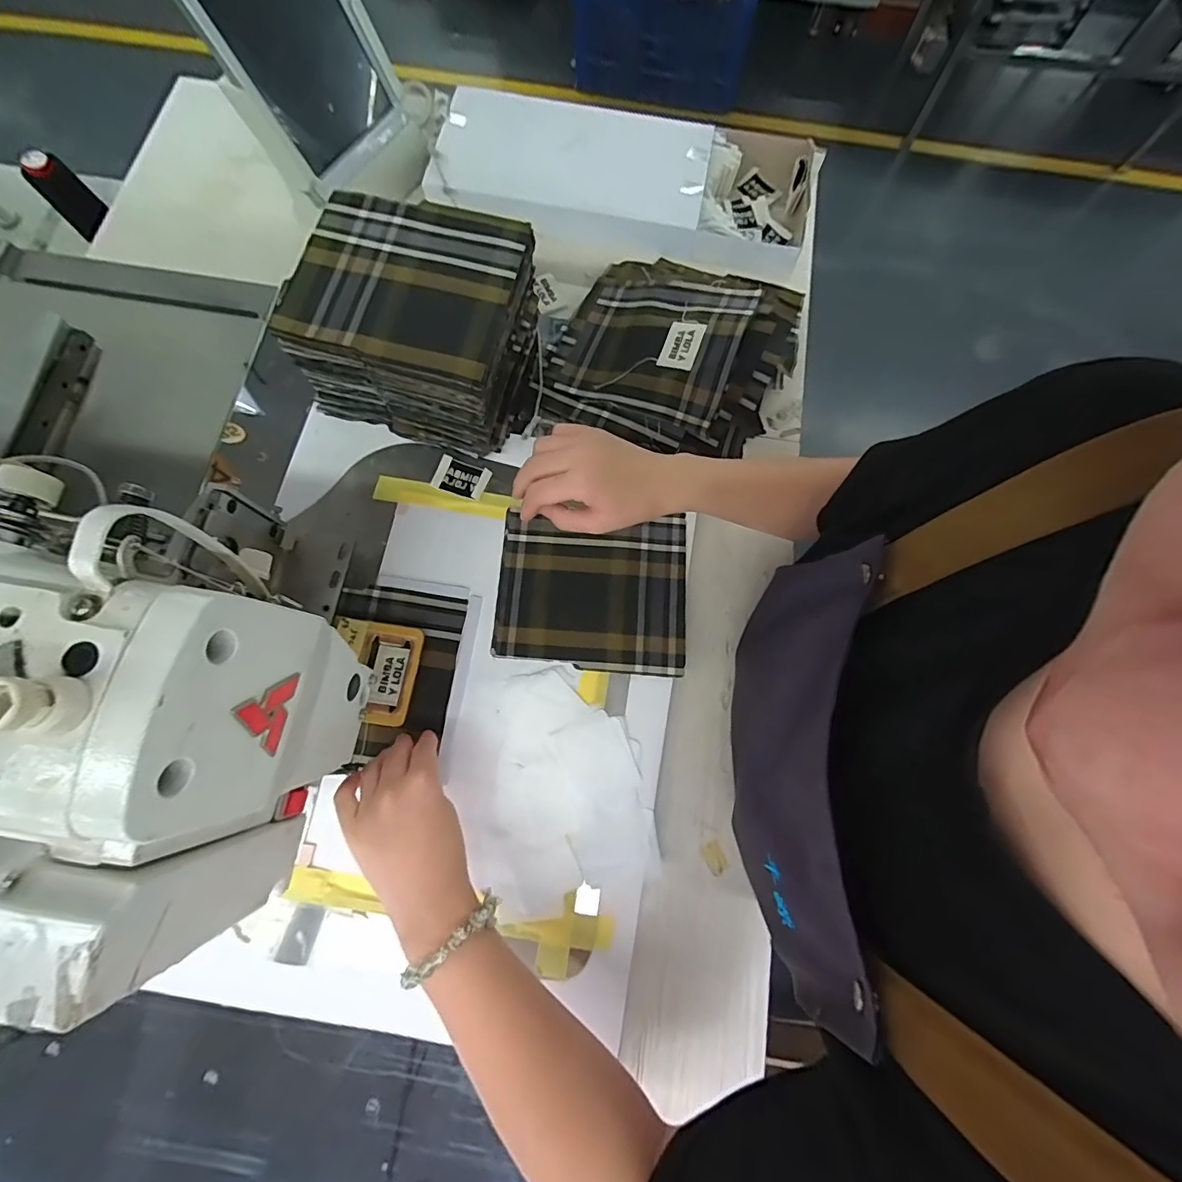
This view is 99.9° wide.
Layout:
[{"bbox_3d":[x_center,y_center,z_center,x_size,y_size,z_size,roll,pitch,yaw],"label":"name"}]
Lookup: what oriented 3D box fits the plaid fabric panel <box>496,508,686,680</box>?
[{"bbox_3d":[0.001,0.001,0.451,0.167,0.007,0.140,3,75,-1],"label":"plaid fabric panel"}]

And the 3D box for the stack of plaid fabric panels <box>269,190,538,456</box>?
[{"bbox_3d":[-0.148,-0.228,0.443,0.168,0.126,0.147,15,75,3],"label":"stack of plaid fabric panels"}]

